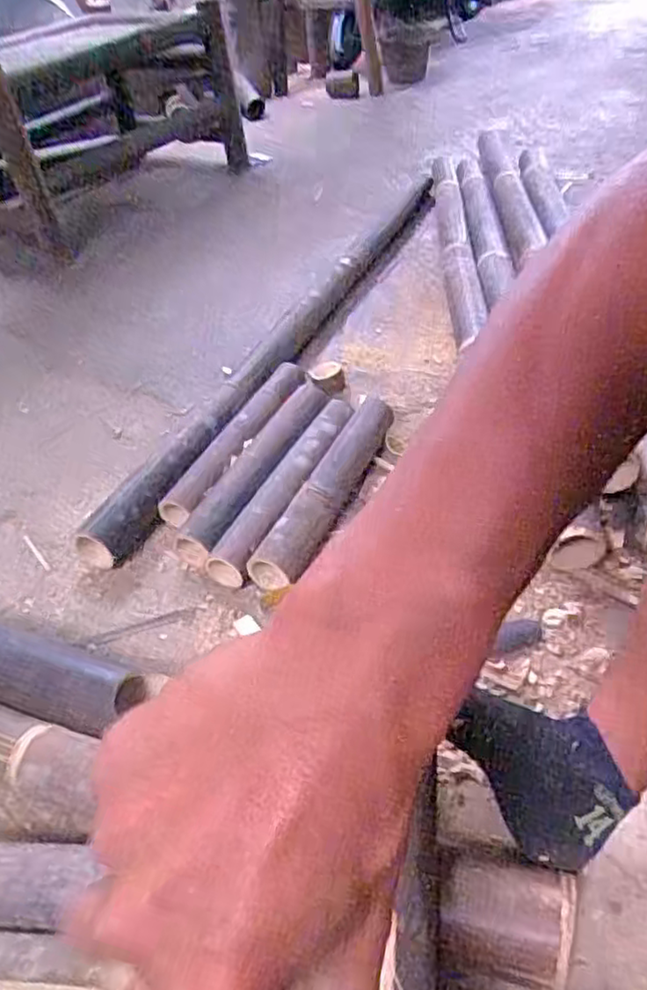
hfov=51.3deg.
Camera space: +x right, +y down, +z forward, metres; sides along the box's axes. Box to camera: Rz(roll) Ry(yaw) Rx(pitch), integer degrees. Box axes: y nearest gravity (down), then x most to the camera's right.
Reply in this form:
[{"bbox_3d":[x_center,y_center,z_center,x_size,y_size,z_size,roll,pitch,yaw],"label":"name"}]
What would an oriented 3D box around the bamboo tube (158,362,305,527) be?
[{"bbox_3d":[-0.121,-0.097,1.024,0.057,0.037,0.377,17,47,25],"label":"bamboo tube"}]

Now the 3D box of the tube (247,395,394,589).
[{"bbox_3d":[0.016,-0.021,0.939,0.063,0.061,0.389,15,46,24],"label":"tube"}]

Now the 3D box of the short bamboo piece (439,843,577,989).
[{"bbox_3d":[0.141,0.325,0.520,0.097,0.053,0.077,6,43,15],"label":"short bamboo piece"}]

